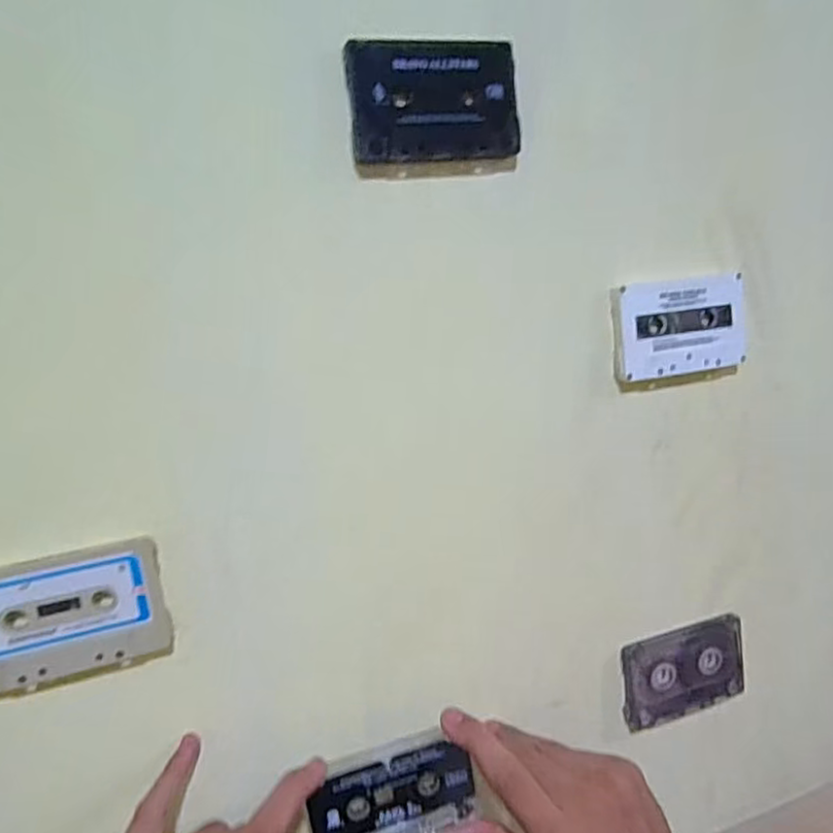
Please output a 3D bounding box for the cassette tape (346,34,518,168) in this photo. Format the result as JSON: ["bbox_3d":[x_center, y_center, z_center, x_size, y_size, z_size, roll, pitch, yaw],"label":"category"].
[{"bbox_3d":[0.012,-0.182,0.368,0.099,0.063,0.012,-10,11,-15],"label":"cassette tape"}]

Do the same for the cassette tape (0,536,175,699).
[{"bbox_3d":[-0.189,0.110,0.346,0.099,0.074,0.015,-10,11,-17],"label":"cassette tape"}]

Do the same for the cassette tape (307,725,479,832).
[{"bbox_3d":[-0.014,0.223,0.373,0.095,0.066,0.010,-9,11,-11],"label":"cassette tape"}]

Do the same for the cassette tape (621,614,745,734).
[{"bbox_3d":[0.202,0.191,0.481,0.100,0.066,0.010,-10,11,-16],"label":"cassette tape"}]

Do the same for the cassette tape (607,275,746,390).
[{"bbox_3d":[0.181,-0.058,0.443,0.100,0.072,0.019,-10,5,-15],"label":"cassette tape"}]

